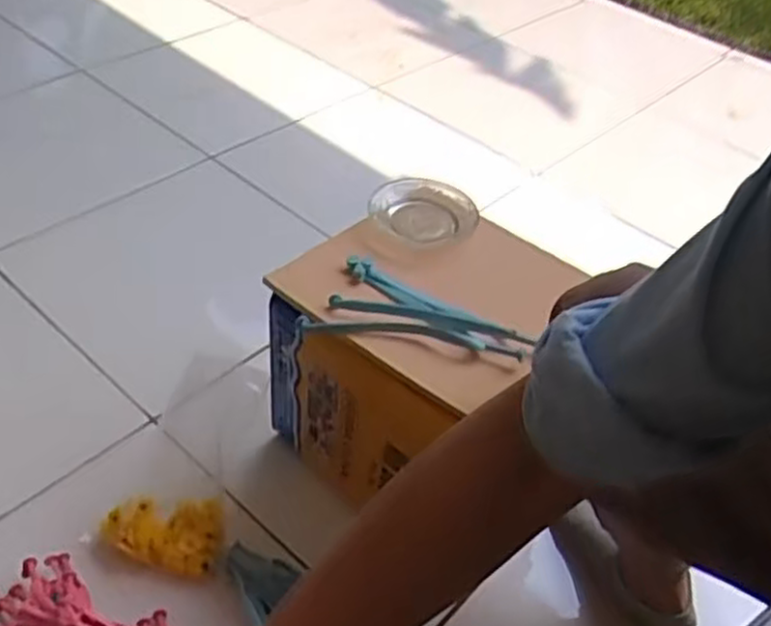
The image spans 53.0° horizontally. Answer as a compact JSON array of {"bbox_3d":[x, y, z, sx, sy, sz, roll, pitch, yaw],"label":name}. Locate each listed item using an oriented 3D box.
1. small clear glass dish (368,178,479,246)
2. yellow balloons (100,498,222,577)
[{"bbox_3d":[0.039,-0.105,0.810,0.109,0.019,0.102,3,44,-3],"label":"small clear glass dish"},{"bbox_3d":[-0.227,0.224,0.785,0.119,0.028,0.089,-5,45,-11],"label":"yellow balloons"}]

